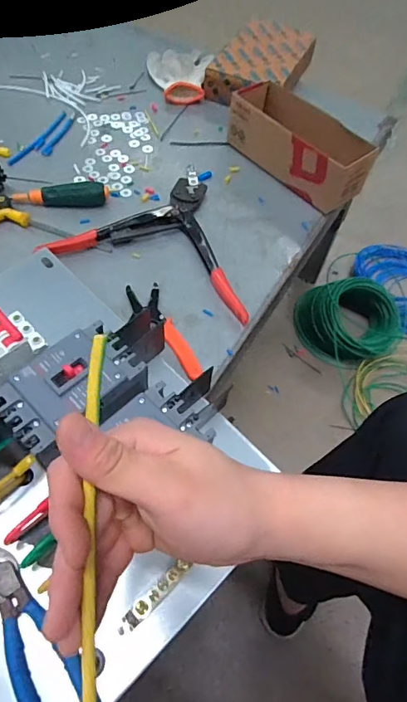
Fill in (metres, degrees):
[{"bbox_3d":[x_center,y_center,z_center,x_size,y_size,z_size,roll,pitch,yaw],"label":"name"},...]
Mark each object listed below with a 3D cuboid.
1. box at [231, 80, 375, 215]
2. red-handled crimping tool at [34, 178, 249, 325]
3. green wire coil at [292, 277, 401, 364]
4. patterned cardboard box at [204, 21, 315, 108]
[{"bbox_3d":[0.144,-0.318,0.708,0.094,0.085,0.238,-33,66,-22],"label":"box"},{"bbox_3d":[-0.034,-0.169,0.629,0.257,0.026,0.219,19,59,7],"label":"red-handled crimping tool"},{"bbox_3d":[0.345,-0.083,1.062,0.219,0.114,0.207,2,58,-3],"label":"green wire coil"},{"bbox_3d":[0.107,-0.526,0.850,0.145,0.057,0.248,21,59,8],"label":"patterned cardboard box"}]

